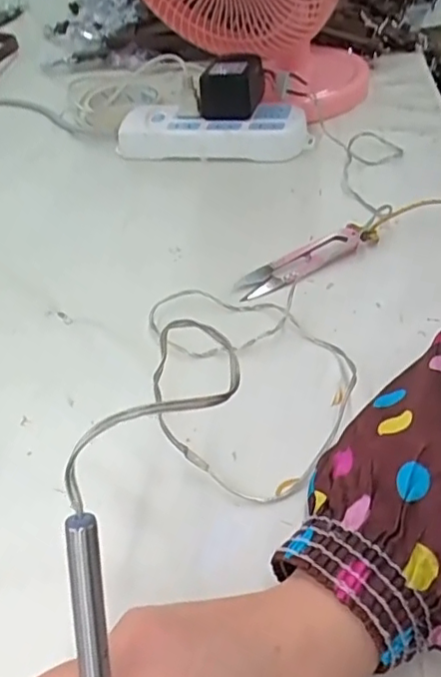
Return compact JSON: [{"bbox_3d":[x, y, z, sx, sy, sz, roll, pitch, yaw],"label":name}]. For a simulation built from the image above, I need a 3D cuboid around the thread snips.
[{"bbox_3d":[0.058,-0.055,0.425,0.100,0.016,0.026,-22,44,-17],"label":"thread snips"}]

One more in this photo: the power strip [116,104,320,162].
[{"bbox_3d":[-0.006,-0.214,0.594,0.186,0.041,0.072,8,44,15],"label":"power strip"}]

